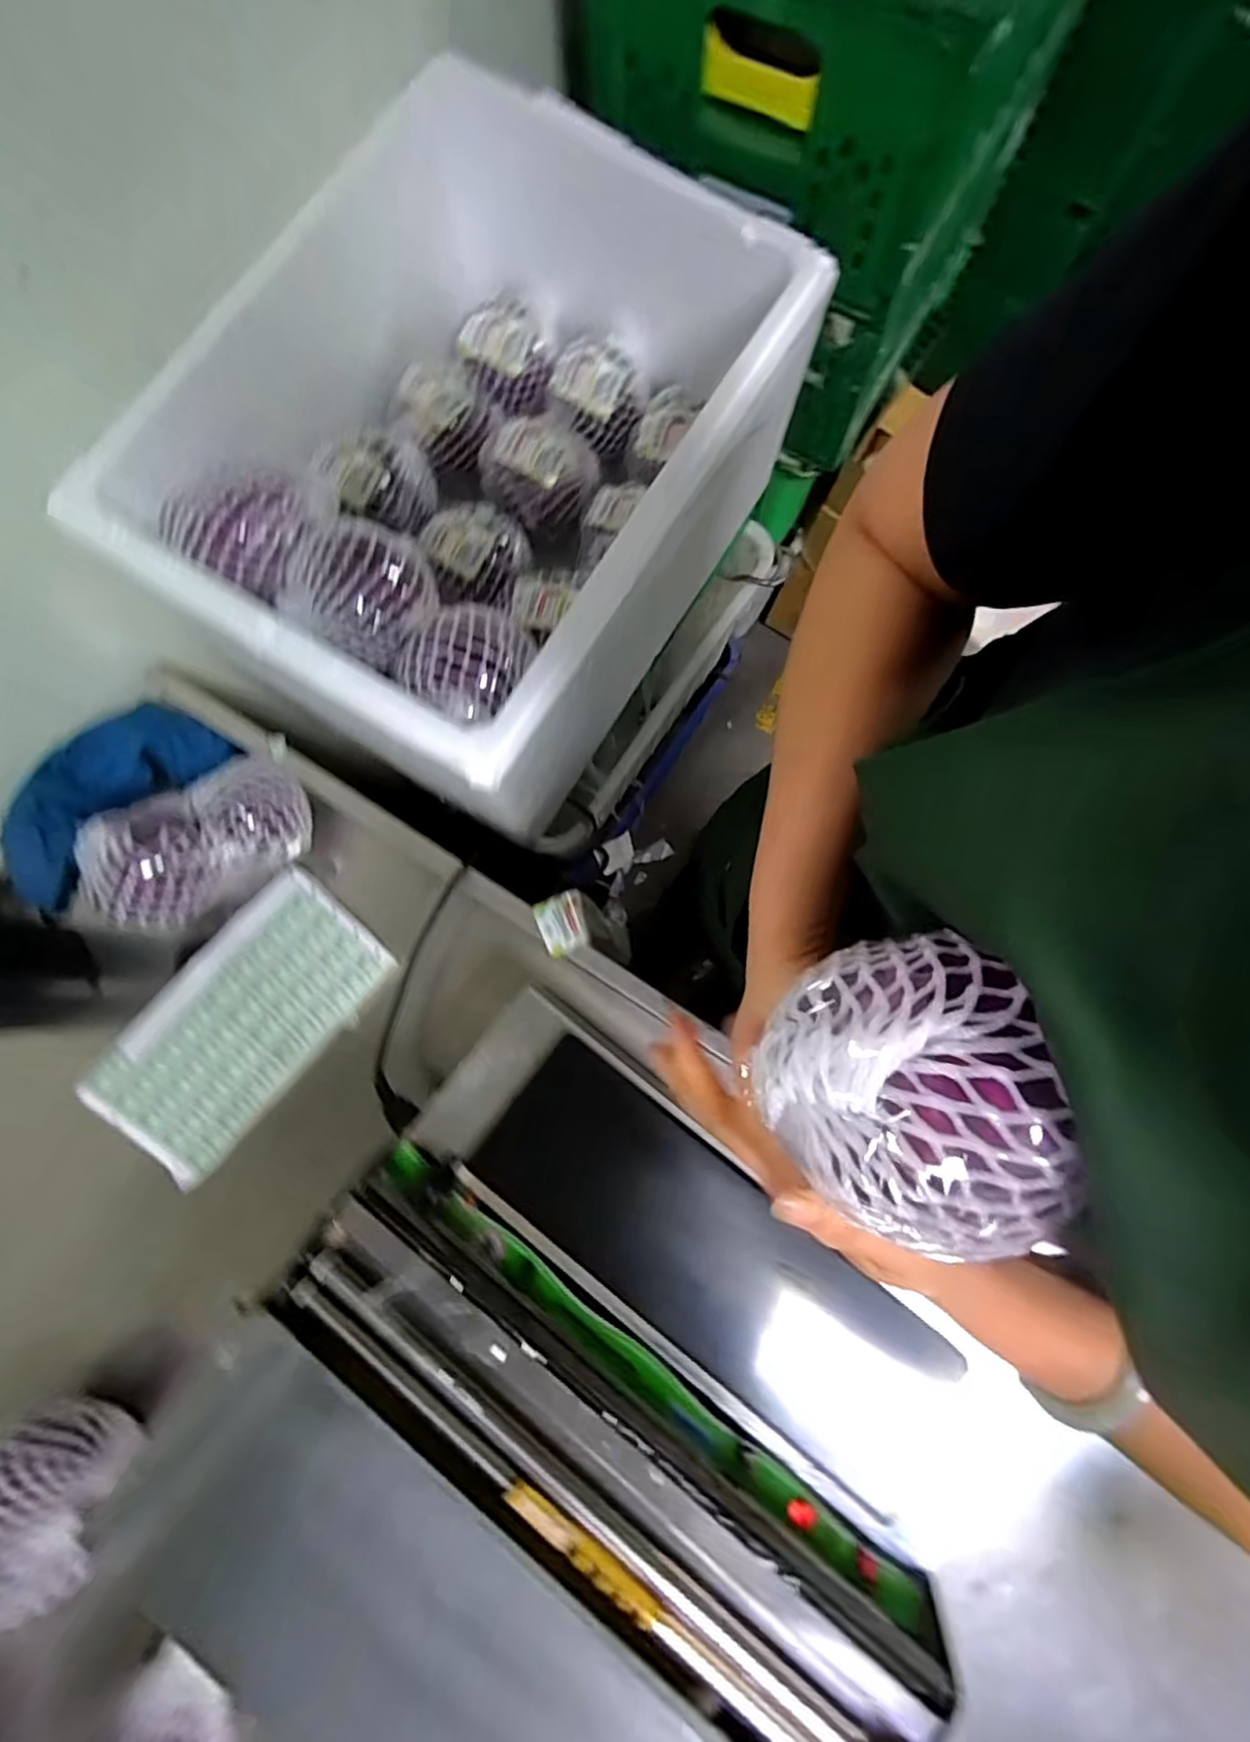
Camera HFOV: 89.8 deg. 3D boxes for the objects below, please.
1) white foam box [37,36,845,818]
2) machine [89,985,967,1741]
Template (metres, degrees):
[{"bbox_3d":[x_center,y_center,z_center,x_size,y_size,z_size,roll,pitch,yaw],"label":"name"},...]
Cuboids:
[{"bbox_3d":[-0.140,-0.394,0.599,0.441,0.220,0.561,30,81,5],"label":"white foam box"},{"bbox_3d":[-0.026,0.411,0.457,0.487,0.154,0.417,38,82,7],"label":"machine"}]

